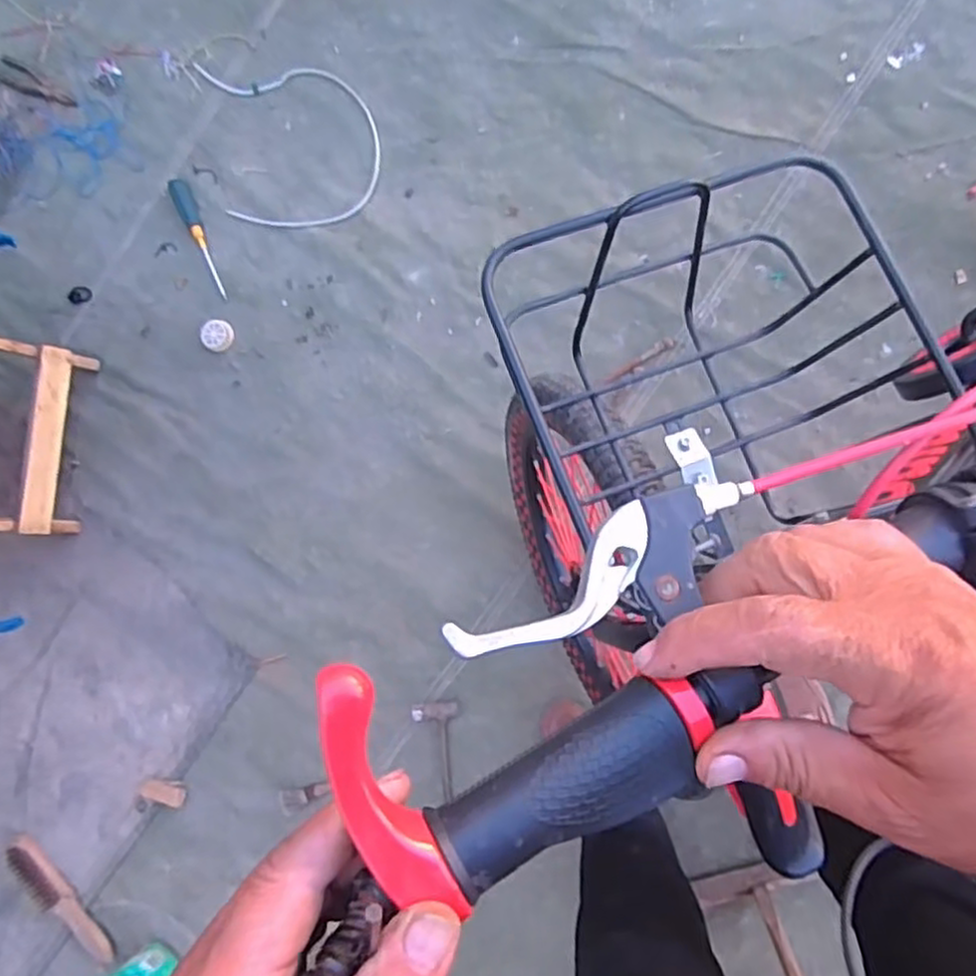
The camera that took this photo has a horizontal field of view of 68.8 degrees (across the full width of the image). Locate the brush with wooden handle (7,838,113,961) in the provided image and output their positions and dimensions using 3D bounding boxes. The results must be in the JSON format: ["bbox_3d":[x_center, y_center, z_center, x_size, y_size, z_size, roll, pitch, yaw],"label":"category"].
[{"bbox_3d":[-0.711,0.685,1.176,0.062,0.022,0.251,-45,82,5],"label":"brush with wooden handle"}]

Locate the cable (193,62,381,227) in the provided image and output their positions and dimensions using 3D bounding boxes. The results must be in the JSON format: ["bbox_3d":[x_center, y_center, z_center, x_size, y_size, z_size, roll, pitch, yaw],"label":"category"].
[{"bbox_3d":[-0.326,-0.547,1.147,0.310,0.011,0.252,5,93,3],"label":"cable"}]

